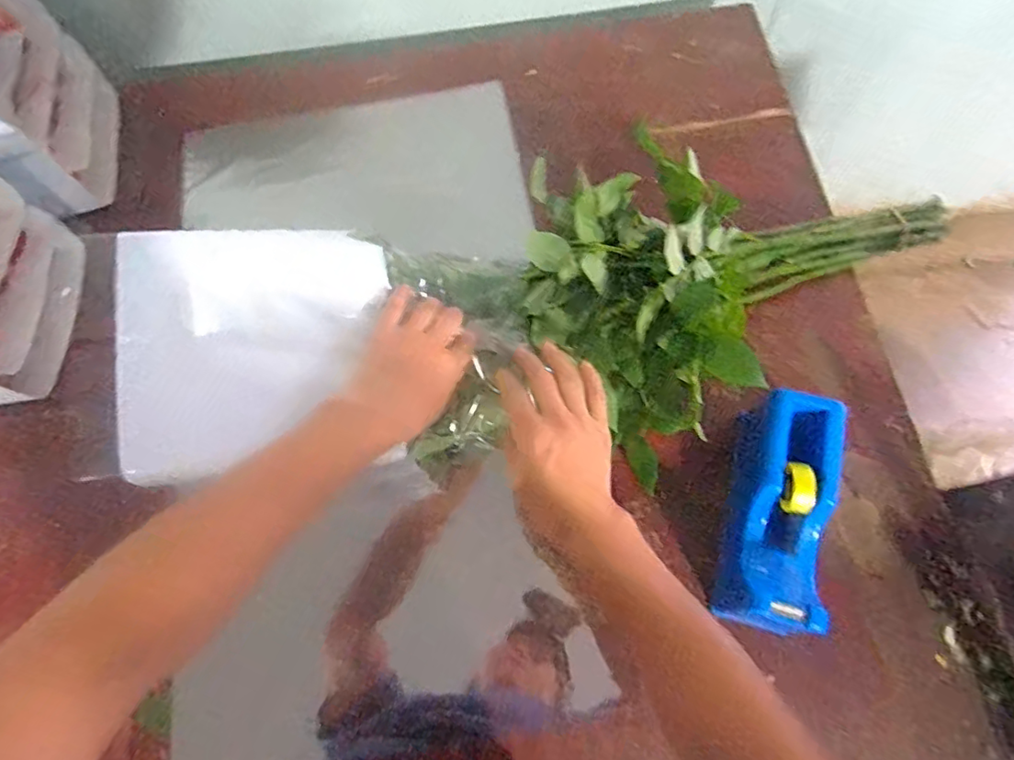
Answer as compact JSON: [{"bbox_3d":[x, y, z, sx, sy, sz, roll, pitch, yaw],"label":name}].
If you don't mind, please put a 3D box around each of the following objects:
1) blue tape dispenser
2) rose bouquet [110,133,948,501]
[{"bbox_3d":[0.237,0.103,0.504,0.076,0.077,0.189,13,84,7],"label":"blue tape dispenser"},{"bbox_3d":[0.062,-0.053,0.556,0.756,0.133,0.244,-10,70,-13],"label":"rose bouquet"}]

